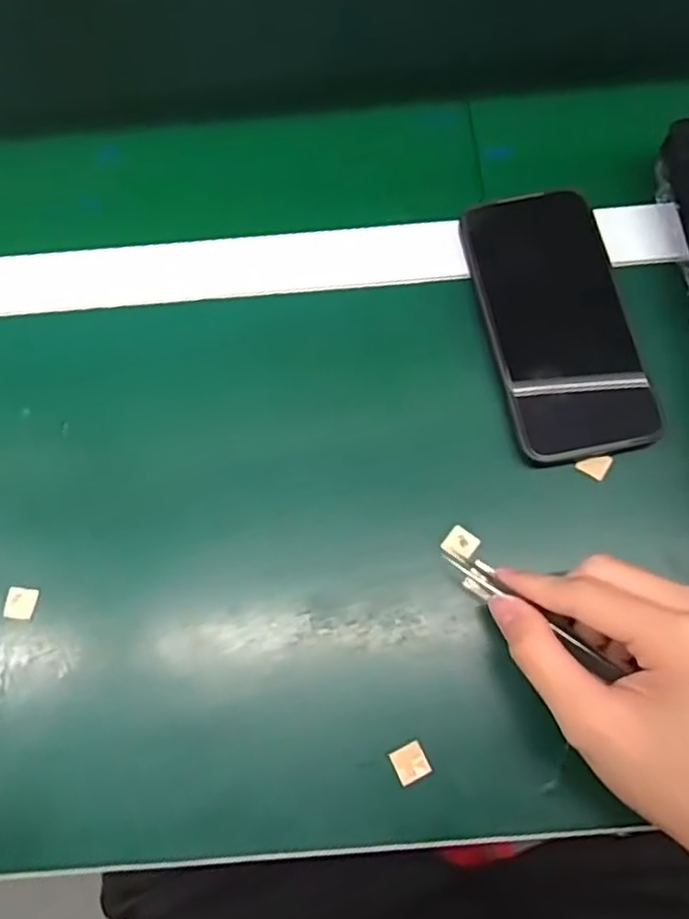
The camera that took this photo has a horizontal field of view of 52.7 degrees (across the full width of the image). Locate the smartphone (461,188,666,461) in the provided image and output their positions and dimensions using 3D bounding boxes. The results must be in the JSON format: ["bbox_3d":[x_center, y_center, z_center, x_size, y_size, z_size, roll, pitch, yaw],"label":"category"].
[{"bbox_3d":[0.118,-0.076,0.385,0.075,0.008,0.154,-11,76,1],"label":"smartphone"}]

